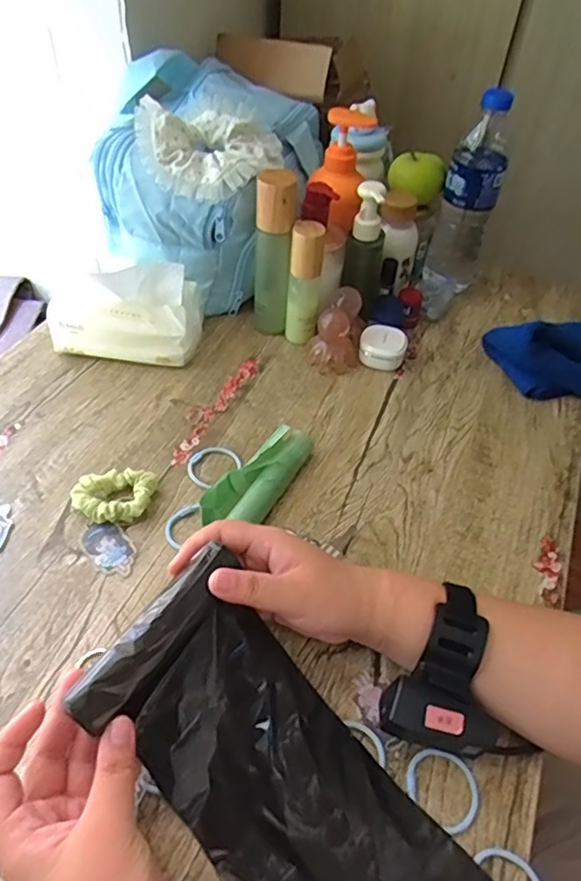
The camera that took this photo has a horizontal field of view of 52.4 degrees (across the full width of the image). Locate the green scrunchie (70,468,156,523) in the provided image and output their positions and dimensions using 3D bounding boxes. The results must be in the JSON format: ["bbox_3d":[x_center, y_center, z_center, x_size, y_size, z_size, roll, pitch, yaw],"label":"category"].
[{"bbox_3d":[-0.150,0.048,0.508,0.069,0.020,0.049,-12,50,-14],"label":"green scrunchie"}]

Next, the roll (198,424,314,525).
[{"bbox_3d":[-0.025,0.034,0.516,0.042,0.031,0.124,30,53,22],"label":"roll"}]

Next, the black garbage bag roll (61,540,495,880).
[{"bbox_3d":[0.013,0.225,0.340,0.117,0.065,0.310,-34,74,-33],"label":"black garbage bag roll"}]

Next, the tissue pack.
[{"bbox_3d":[-0.172,-0.142,0.635,0.146,0.093,0.089,5,48,0],"label":"tissue pack"}]

